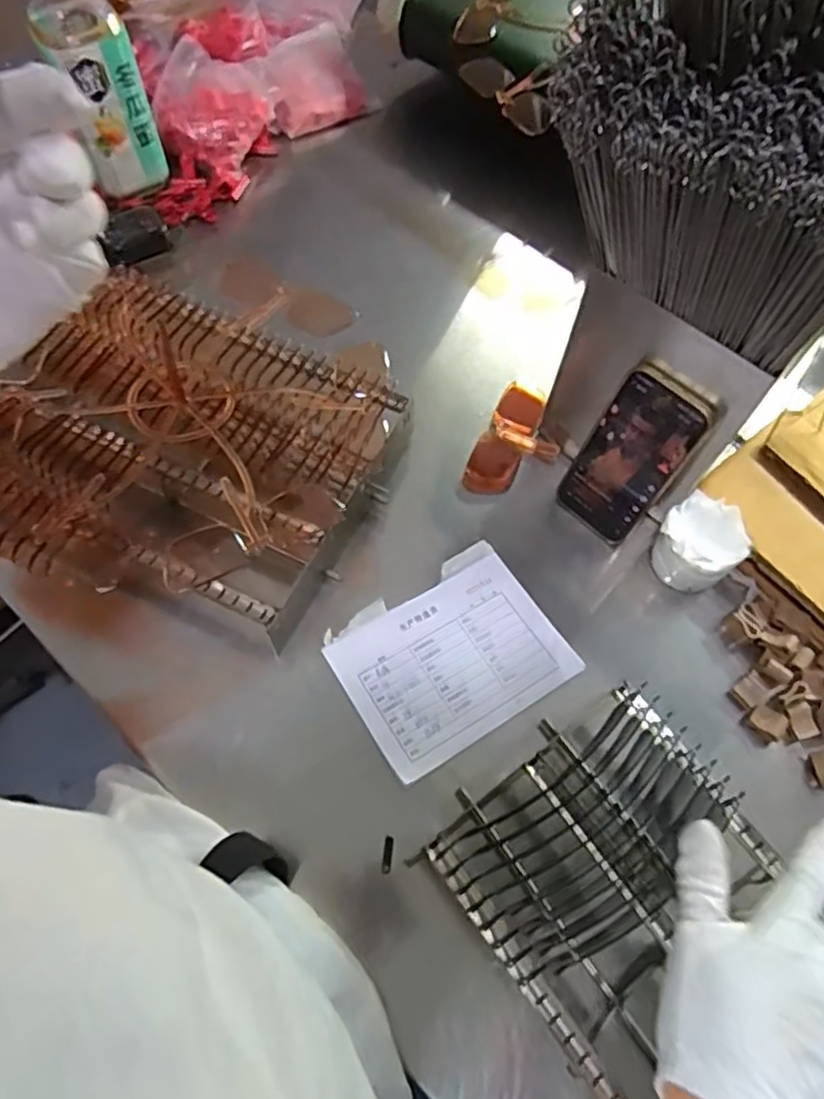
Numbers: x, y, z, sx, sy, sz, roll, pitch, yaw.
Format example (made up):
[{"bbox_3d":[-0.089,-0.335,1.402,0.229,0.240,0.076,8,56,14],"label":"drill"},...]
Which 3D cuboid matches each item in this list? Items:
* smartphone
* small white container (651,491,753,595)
[{"bbox_3d":[0.178,-0.069,0.565,0.072,0.154,0.008,44,54,15],"label":"smartphone"},{"bbox_3d":[0.244,0.000,0.585,0.069,0.064,0.066,1,65,-2],"label":"small white container"}]

